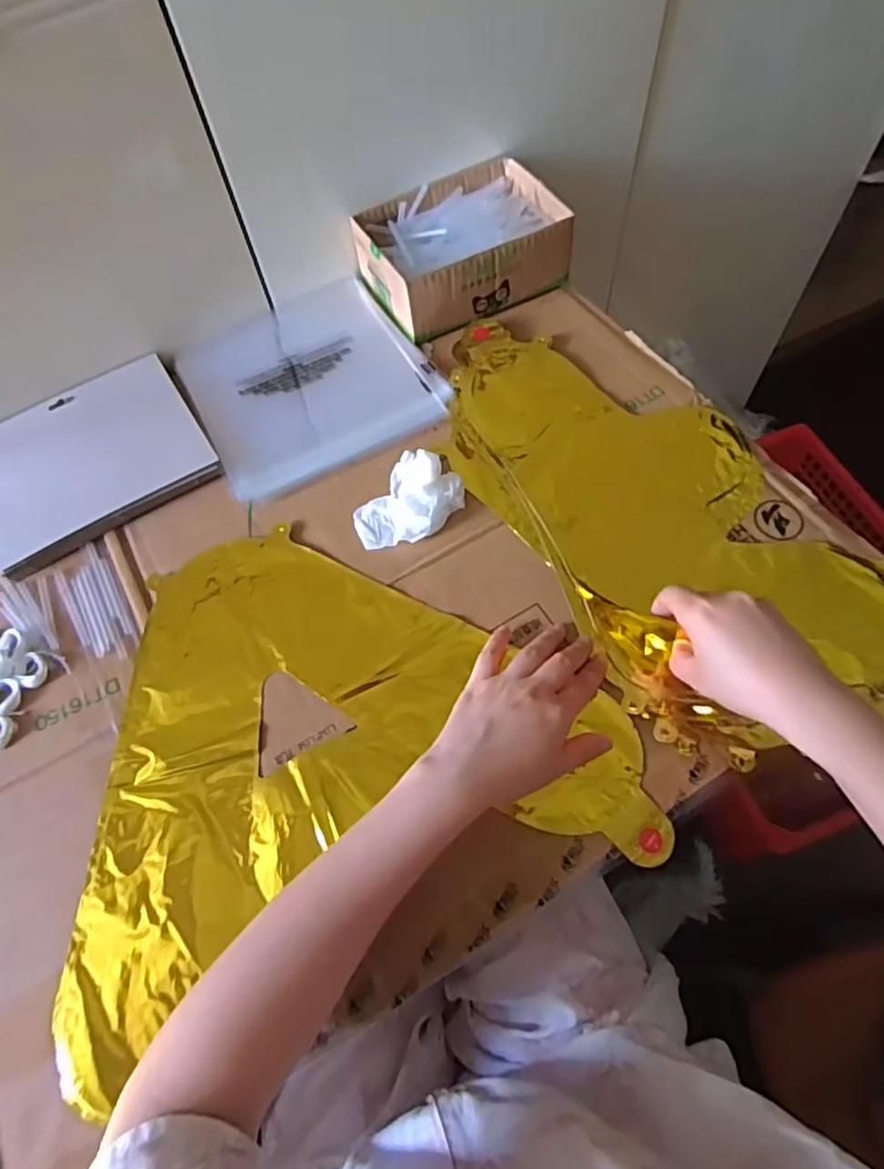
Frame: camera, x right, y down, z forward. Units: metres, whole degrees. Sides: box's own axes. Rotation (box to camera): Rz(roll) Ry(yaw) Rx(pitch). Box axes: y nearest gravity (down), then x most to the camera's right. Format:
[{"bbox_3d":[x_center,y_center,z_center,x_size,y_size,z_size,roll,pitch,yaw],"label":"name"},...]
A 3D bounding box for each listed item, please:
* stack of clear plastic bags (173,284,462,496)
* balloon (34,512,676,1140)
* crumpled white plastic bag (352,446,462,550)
[{"bbox_3d":[-0.127,-0.197,0.606,0.212,0.023,0.215,-27,64,-9],"label":"stack of clear plastic bags"},{"bbox_3d":[-0.091,0.098,0.456,0.388,0.019,0.327,-22,68,-7],"label":"balloon"},{"bbox_3d":[-0.029,-0.067,0.512,0.065,0.033,0.086,31,69,18],"label":"crumpled white plastic bag"}]

